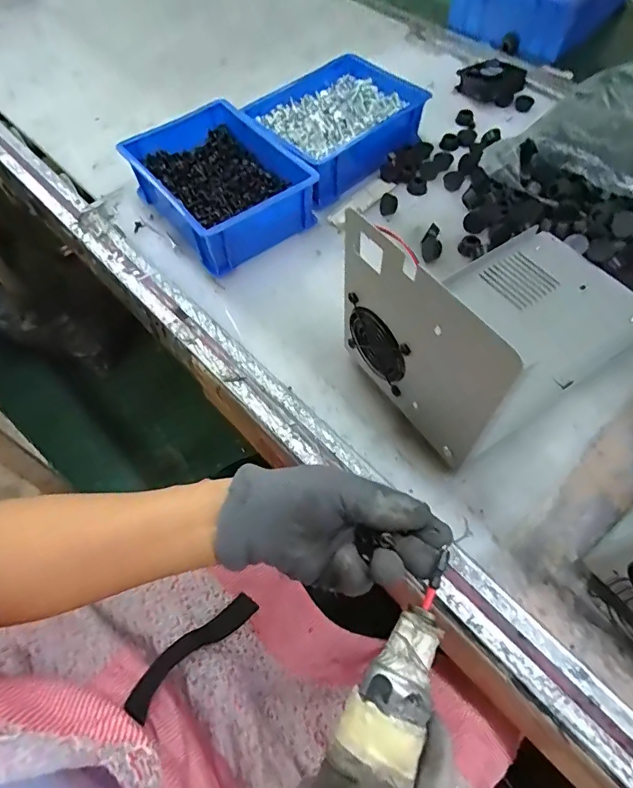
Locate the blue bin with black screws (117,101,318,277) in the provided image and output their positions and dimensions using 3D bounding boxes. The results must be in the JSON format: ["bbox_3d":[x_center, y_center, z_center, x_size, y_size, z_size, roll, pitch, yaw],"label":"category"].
[{"bbox_3d":[-0.108,-0.242,0.550,0.152,0.064,0.199,-34,64,-16],"label":"blue bin with black screws"}]

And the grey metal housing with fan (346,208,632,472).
[{"bbox_3d":[0.168,-0.091,0.409,0.282,0.138,0.169,-33,63,-16],"label":"grey metal housing with fan"}]

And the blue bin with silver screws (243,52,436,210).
[{"bbox_3d":[0.023,-0.336,0.599,0.206,0.062,0.156,-40,65,-19],"label":"blue bin with silver screws"}]

